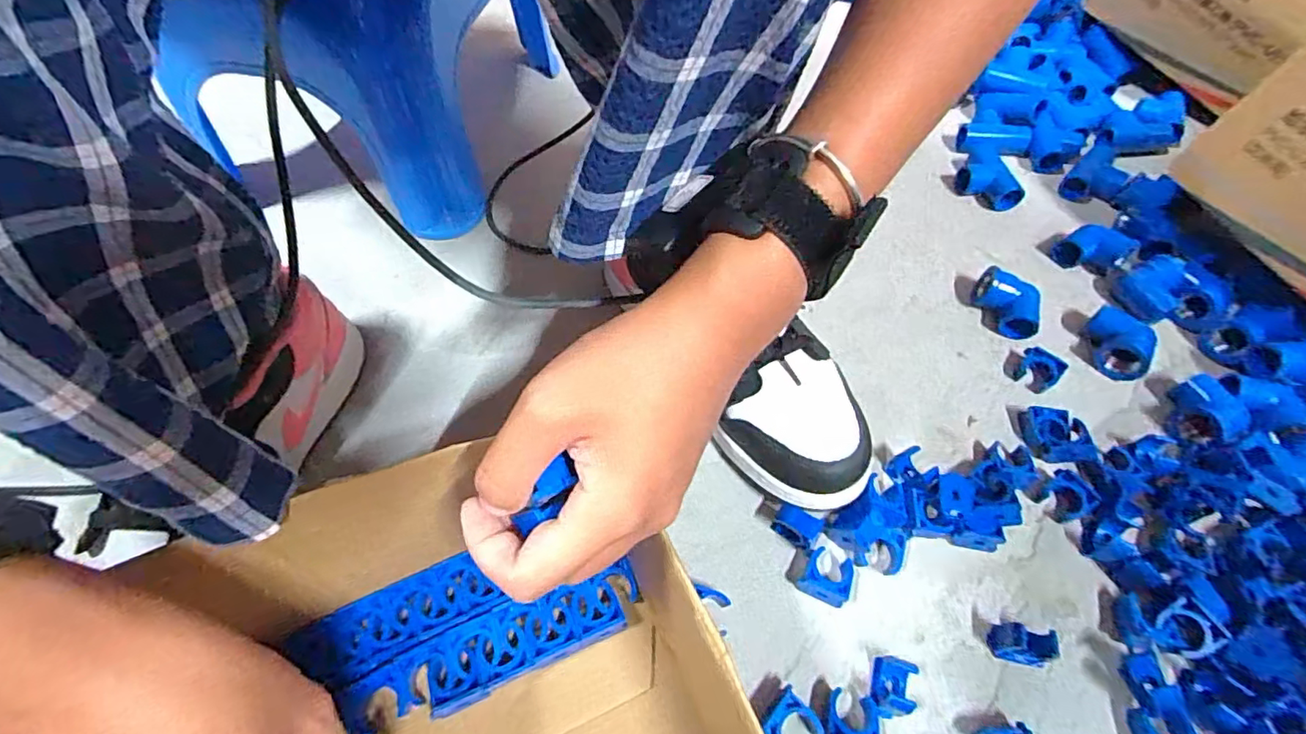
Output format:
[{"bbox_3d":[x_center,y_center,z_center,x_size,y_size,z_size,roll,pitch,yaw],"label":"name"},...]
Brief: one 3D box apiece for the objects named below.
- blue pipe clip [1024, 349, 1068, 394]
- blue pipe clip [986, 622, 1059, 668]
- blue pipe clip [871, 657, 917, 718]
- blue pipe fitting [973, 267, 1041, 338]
[{"bbox_3d":[0.284,0.002,0.420,0.024,0.017,0.028,-38,66,-23],"label":"blue pipe clip"},{"bbox_3d":[0.204,0.153,0.316,0.024,0.027,0.018,14,58,7],"label":"blue pipe clip"},{"bbox_3d":[0.129,0.173,0.306,0.017,0.020,0.030,20,59,11],"label":"blue pipe clip"},{"bbox_3d":[0.276,-0.048,0.447,0.036,0.032,0.057,-38,66,-23],"label":"blue pipe fitting"}]

